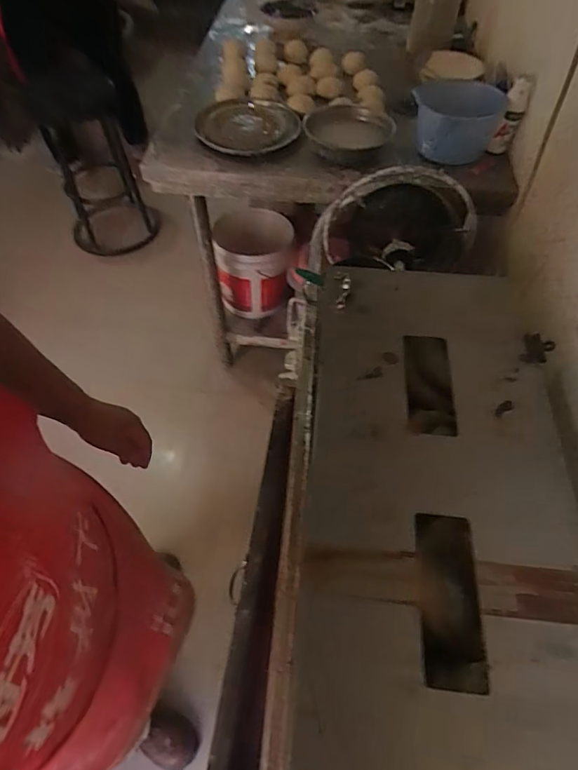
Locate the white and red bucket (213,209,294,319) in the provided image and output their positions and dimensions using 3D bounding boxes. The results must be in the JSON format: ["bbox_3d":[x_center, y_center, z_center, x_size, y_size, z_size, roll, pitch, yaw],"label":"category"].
[{"bbox_3d":[-0.106,-0.372,1.474,0.221,0.263,0.260,5,56,2],"label":"white and red bucket"}]

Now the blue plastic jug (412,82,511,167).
[{"bbox_3d":[0.338,-0.553,0.988,0.191,0.111,0.207,26,59,16],"label":"blue plastic jug"}]

